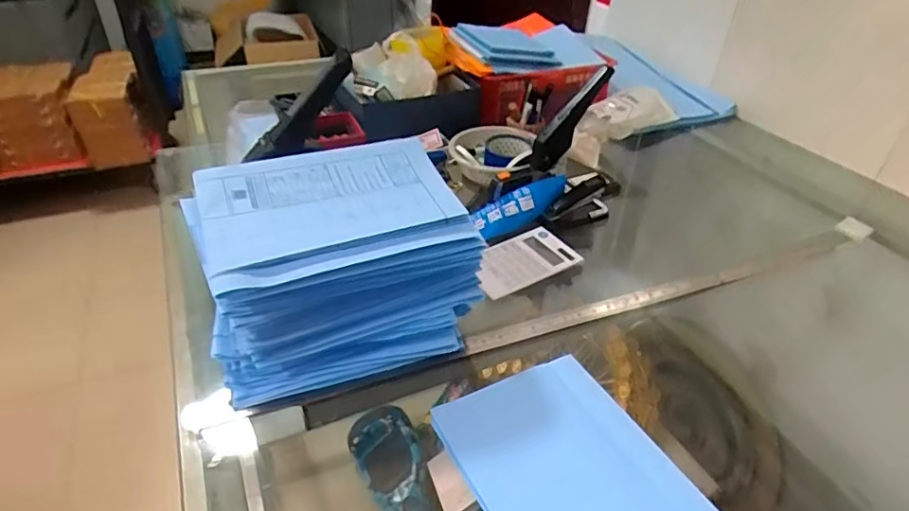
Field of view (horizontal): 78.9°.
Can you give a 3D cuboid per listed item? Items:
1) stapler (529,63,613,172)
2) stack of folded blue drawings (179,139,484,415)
[{"bbox_3d":[0.201,-0.241,0.969,0.064,0.210,0.031,22,20,-40],"label":"stapler"},{"bbox_3d":[-0.151,0.013,0.709,0.308,0.223,0.199,-12,38,-18],"label":"stack of folded blue drawings"}]

